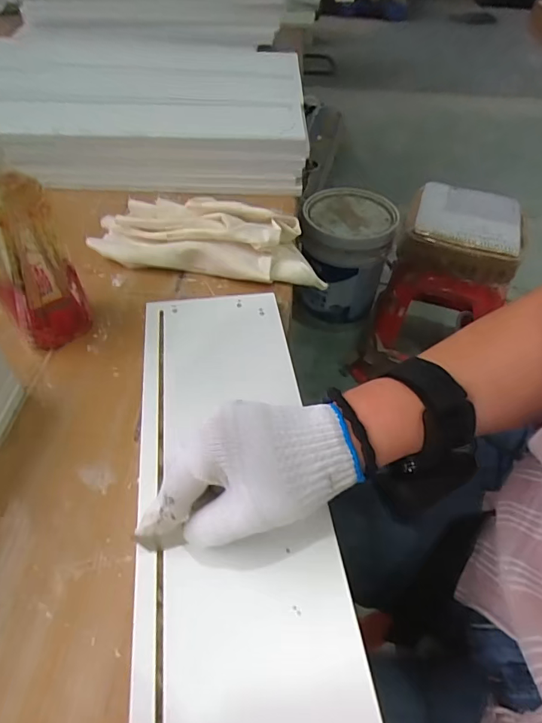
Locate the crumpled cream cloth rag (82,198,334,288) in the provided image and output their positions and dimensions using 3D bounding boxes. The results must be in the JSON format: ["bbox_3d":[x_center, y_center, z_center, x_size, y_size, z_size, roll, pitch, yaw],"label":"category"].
[{"bbox_3d":[-0.072,-0.143,0.521,0.255,0.041,0.096,11,48,10],"label":"crumpled cream cloth rag"}]

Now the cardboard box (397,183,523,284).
[{"bbox_3d":[0.505,-0.348,1.238,0.293,0.104,0.273,15,48,12],"label":"cardboard box"}]

